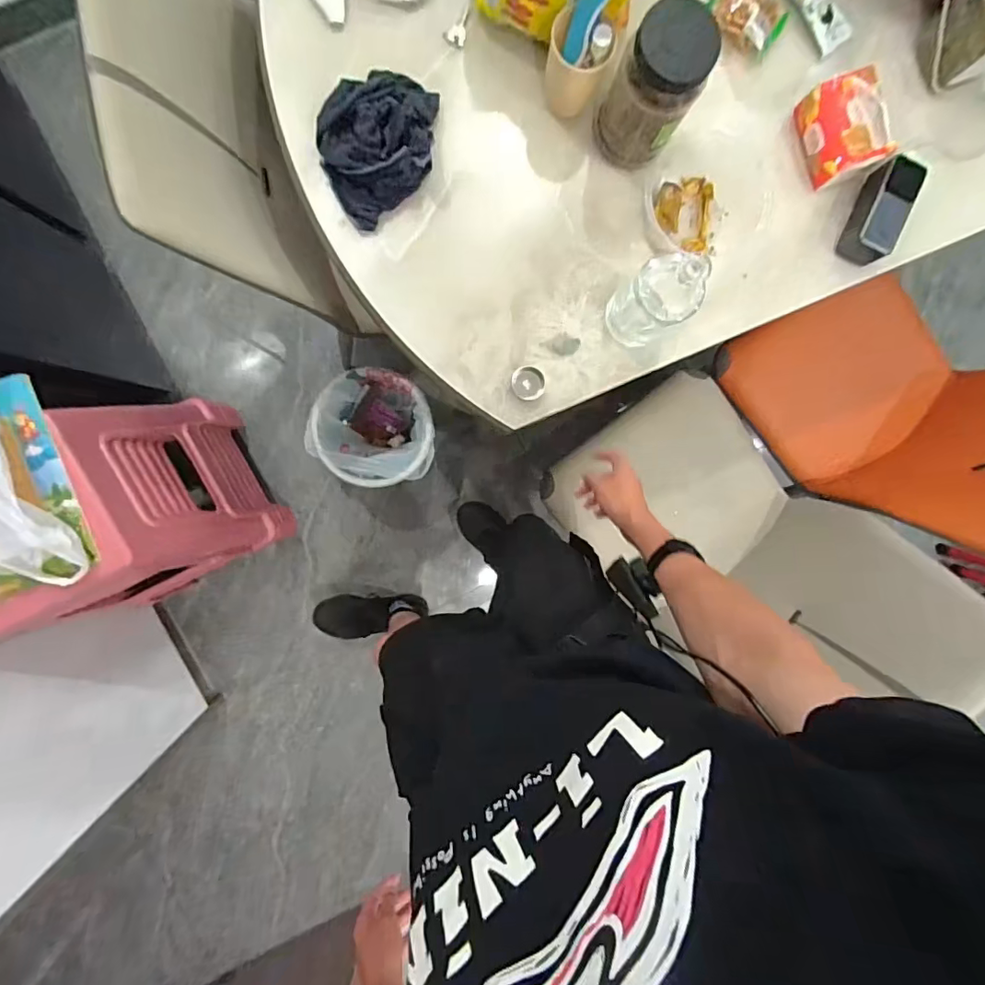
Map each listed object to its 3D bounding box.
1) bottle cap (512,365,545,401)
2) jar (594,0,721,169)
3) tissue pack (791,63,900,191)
[{"bbox_3d":[0.051,-0.152,0.713,0.046,0.018,0.046,0,93,-4],"label":"bottle cap"},{"bbox_3d":[0.191,-0.480,0.624,0.097,0.167,0.083,30,91,-5],"label":"jar"},{"bbox_3d":[0.476,-0.494,0.696,0.085,0.059,0.117,-21,95,-3],"label":"tissue pack"}]

